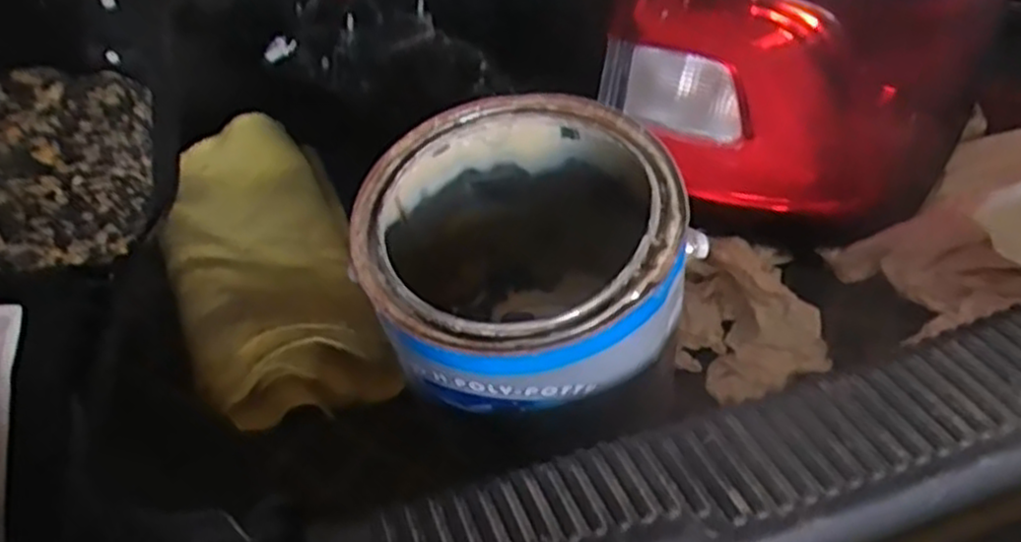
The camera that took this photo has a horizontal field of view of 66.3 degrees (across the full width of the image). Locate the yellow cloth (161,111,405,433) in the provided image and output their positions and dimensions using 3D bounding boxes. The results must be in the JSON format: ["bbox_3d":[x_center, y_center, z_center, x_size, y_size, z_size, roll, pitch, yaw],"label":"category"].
[{"bbox_3d":[-0.165,-0.011,0.532,0.114,0.067,0.279,-16,41,-13],"label":"yellow cloth"}]

